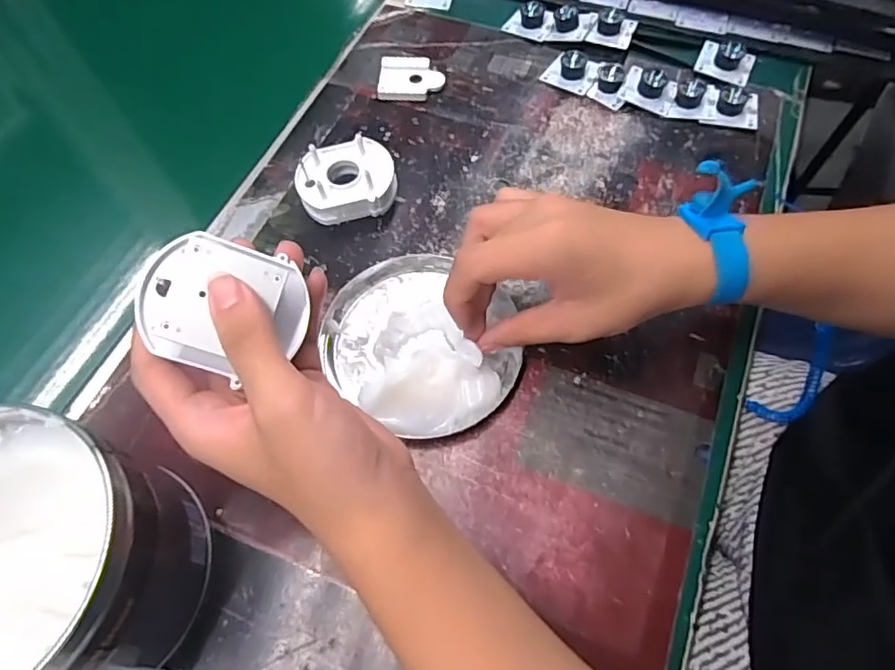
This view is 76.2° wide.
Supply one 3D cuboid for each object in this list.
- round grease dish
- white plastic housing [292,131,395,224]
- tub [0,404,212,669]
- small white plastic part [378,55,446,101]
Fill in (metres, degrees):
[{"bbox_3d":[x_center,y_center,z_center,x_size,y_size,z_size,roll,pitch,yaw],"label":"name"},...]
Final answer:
[{"bbox_3d":[-0.018,0.001,0.366,0.127,0.022,0.115,26,66,15],"label":"round grease dish"},{"bbox_3d":[-0.073,-0.112,0.421,0.069,0.034,0.060,-8,62,-3],"label":"white plastic housing"},{"bbox_3d":[-0.200,0.110,0.273,0.130,0.093,0.124,-1,62,1],"label":"tub"},{"bbox_3d":[-0.031,-0.221,0.490,0.055,0.010,0.044,0,62,2],"label":"small white plastic part"}]

